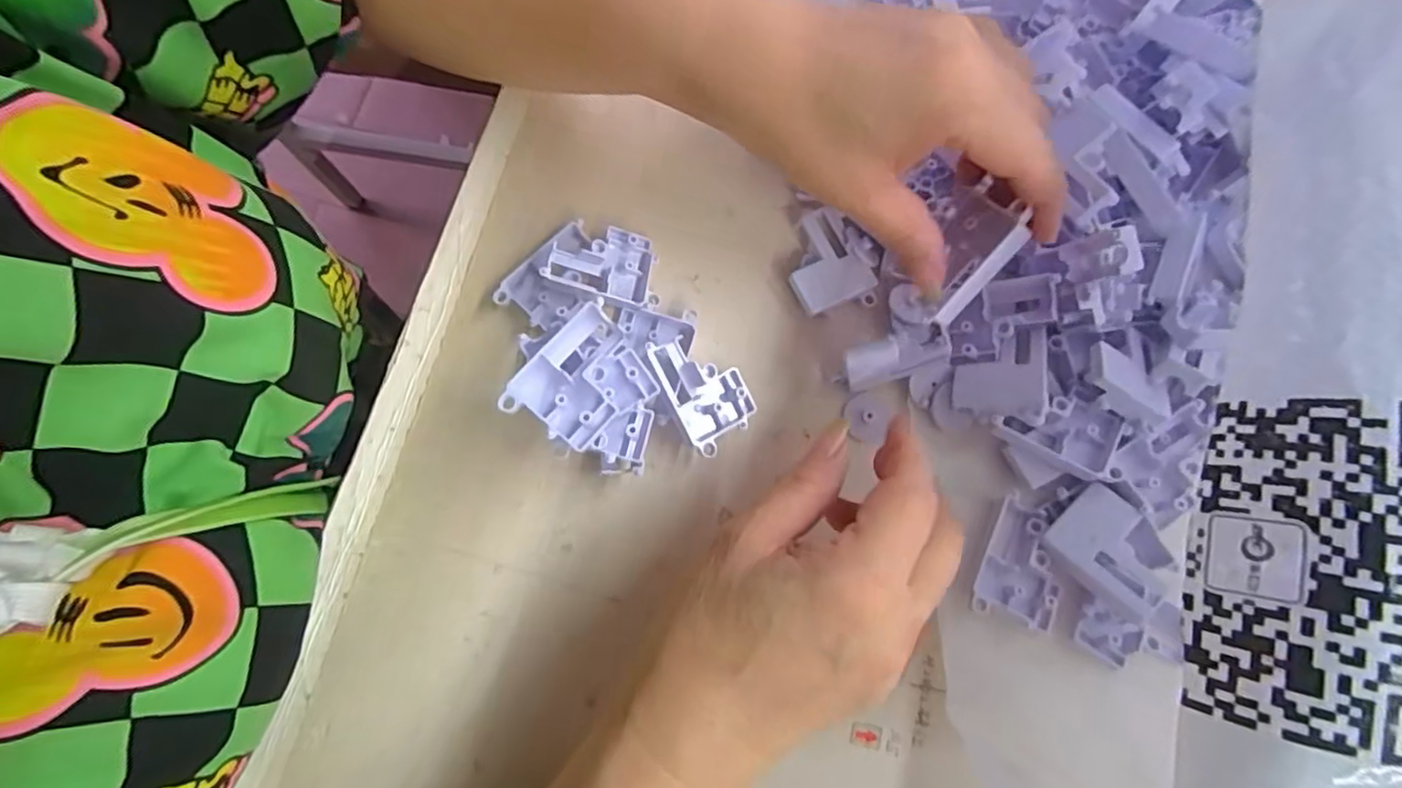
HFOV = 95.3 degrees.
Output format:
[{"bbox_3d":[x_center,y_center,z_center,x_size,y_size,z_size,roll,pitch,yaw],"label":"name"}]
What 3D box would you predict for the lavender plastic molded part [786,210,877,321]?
[{"bbox_3d":[0.060,-0.061,0.297,0.040,0.014,0.045,-14,77,-2],"label":"lavender plastic molded part"}]

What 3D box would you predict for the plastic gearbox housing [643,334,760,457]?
[{"bbox_3d":[0.001,-0.002,0.282,0.032,0.019,0.052,-28,78,-5],"label":"plastic gearbox housing"}]

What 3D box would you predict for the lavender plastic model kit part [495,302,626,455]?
[{"bbox_3d":[-0.045,-0.007,0.237,0.034,0.012,0.050,34,80,9],"label":"lavender plastic model kit part"}]

